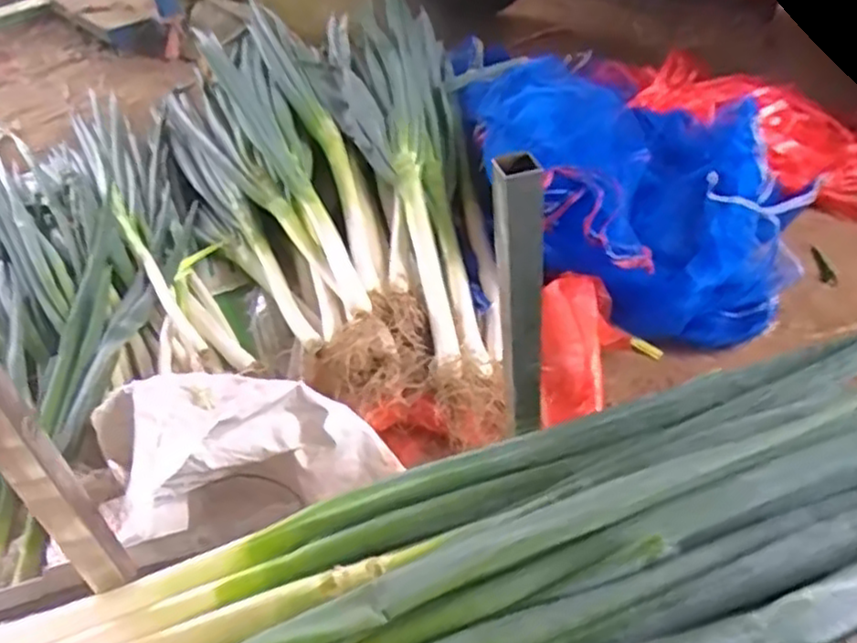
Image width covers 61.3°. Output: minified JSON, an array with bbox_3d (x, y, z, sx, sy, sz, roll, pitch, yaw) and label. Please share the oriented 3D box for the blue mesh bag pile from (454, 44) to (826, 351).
[{"bbox_3d":[0.308,-0.254,1.132,0.390,0.214,0.655,-12,43,-8],"label":"blue mesh bag pile"}]

